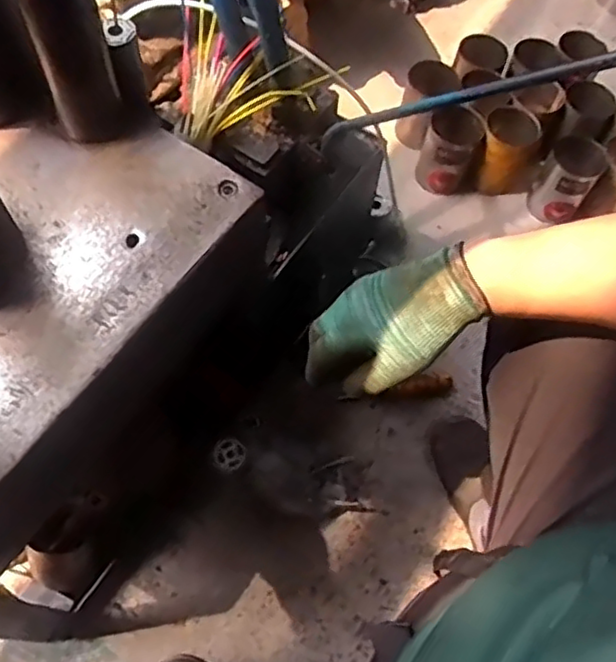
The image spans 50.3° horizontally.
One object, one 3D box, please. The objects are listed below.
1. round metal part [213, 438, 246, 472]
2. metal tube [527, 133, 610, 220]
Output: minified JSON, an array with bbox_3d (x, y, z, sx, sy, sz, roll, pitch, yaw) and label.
[{"bbox_3d":[-0.113,0.179,0.953,0.046,0.013,0.043,1,63,-3],"label":"round metal part"},{"bbox_3d":[0.444,-0.261,1.131,0.090,0.121,0.095,34,66,13],"label":"metal tube"}]

